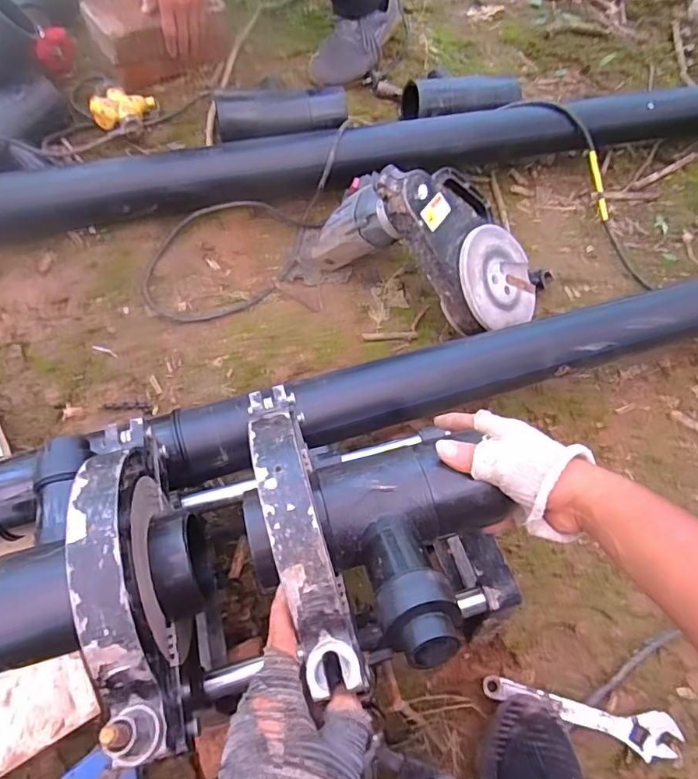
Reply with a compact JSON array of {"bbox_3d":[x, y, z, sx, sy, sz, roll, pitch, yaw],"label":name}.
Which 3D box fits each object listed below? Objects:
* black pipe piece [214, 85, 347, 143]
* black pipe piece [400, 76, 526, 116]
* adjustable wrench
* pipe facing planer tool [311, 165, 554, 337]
[{"bbox_3d":[-0.117,-0.476,0.900,0.225,0.070,0.070,-6,60,-6],"label":"black pipe piece"},{"bbox_3d":[0.229,-0.567,1.012,0.243,0.083,0.077,-9,61,-7],"label":"black pipe piece"},{"bbox_3d":[0.292,0.401,0.642,0.242,0.017,0.049,14,60,6],"label":"adjustable wrench"},{"bbox_3d":[0.136,-0.210,0.806,0.371,0.219,0.194,26,62,-2],"label":"pipe facing planer tool"}]

